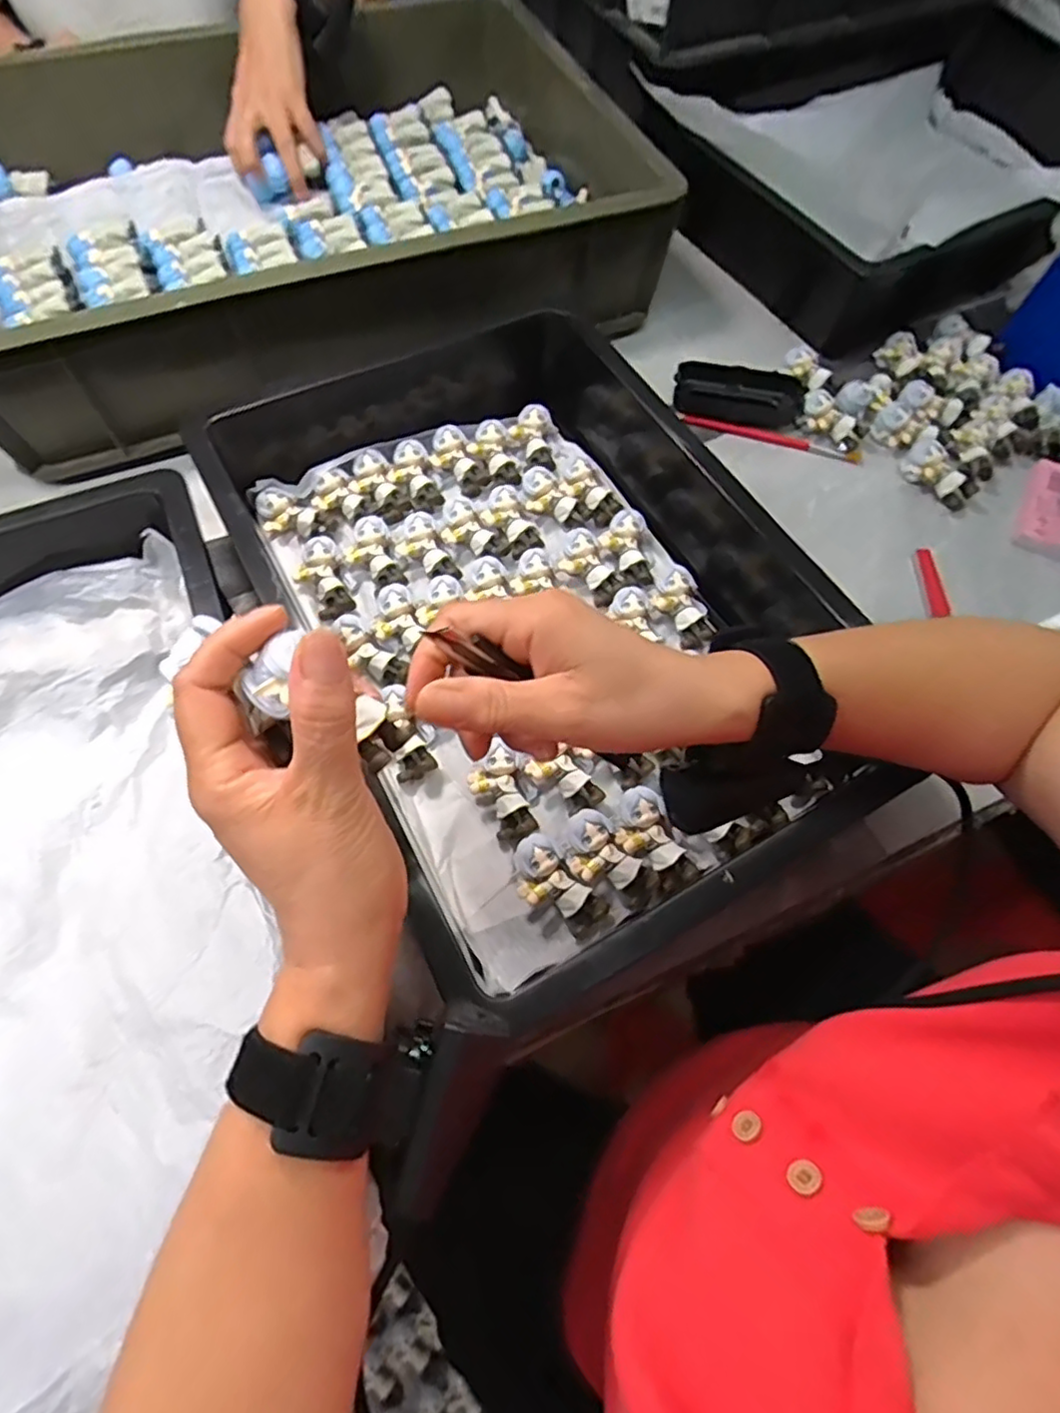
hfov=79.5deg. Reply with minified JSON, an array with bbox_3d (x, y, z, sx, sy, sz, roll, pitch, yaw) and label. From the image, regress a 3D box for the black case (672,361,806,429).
[{"bbox_3d":[0.182,-0.274,0.561,0.107,0.028,0.038,9,65,2],"label":"black case"}]

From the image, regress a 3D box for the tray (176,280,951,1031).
[{"bbox_3d":[0.010,-0.099,0.447,0.350,0.082,0.502,-25,68,-13],"label":"tray"}]

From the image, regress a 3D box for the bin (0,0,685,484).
[{"bbox_3d":[-0.217,-0.456,0.581,0.575,0.113,0.407,-23,68,-13],"label":"bin"}]

